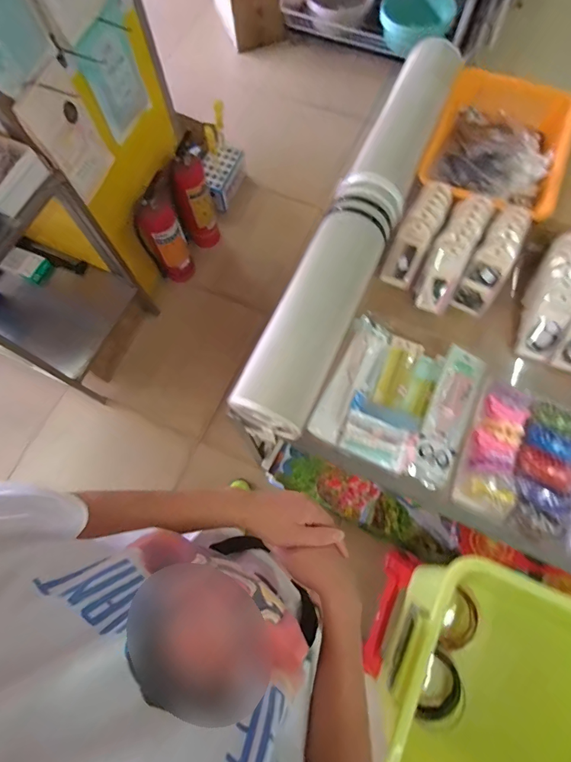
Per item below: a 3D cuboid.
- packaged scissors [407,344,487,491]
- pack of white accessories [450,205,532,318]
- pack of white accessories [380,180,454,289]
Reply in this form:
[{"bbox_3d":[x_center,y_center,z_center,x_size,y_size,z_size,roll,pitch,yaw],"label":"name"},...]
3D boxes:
[{"bbox_3d":[0.323,0.065,0.795,0.082,0.017,0.293,30,72,-1],"label":"packaged scissors"},{"bbox_3d":[0.449,-0.262,0.864,0.083,0.041,0.237,27,101,10],"label":"pack of white accessories"},{"bbox_3d":[0.294,-0.326,0.888,0.074,0.038,0.232,28,101,11],"label":"pack of white accessories"}]

